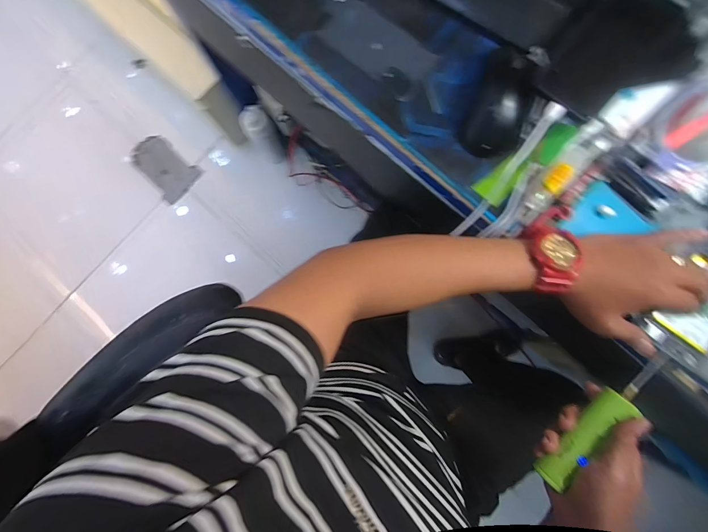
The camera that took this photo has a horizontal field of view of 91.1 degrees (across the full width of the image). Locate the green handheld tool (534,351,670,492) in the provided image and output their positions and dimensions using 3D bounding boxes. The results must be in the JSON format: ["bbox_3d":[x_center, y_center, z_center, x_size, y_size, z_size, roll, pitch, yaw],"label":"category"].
[{"bbox_3d":[0.270,0.164,0.369,0.025,0.029,0.184,44,89,5],"label":"green handheld tool"}]

